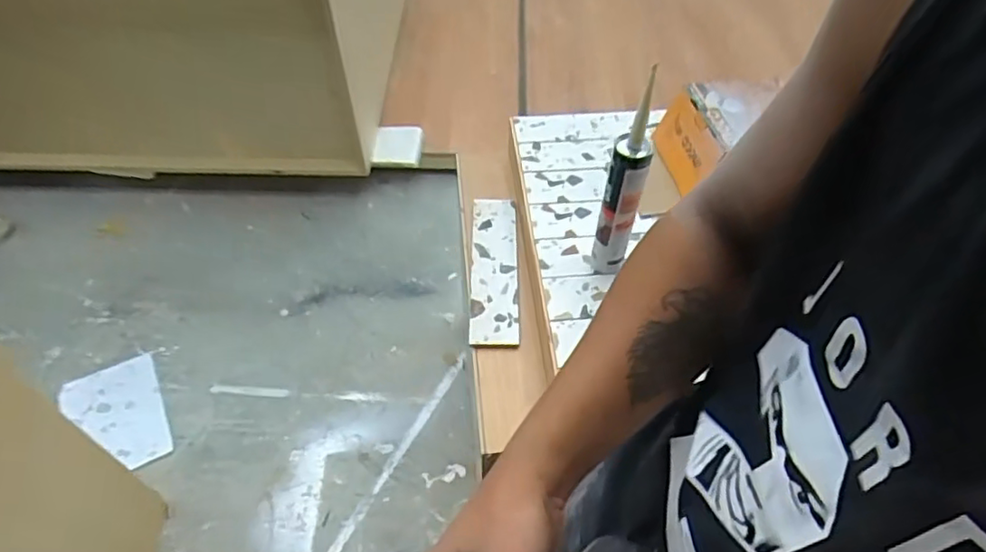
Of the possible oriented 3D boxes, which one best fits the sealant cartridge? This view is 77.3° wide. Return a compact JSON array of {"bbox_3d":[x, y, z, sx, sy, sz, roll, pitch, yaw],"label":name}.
[{"bbox_3d":[0.169,-0.119,0.780,0.048,0.306,0.045,12,52,9],"label":"sealant cartridge"}]

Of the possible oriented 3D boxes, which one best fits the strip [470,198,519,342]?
[{"bbox_3d":[0.002,-0.015,0.987,0.073,0.017,0.281,0,51,0],"label":"strip"}]

